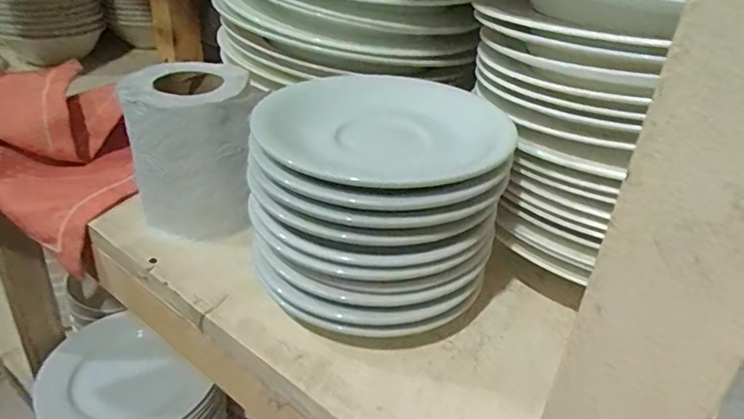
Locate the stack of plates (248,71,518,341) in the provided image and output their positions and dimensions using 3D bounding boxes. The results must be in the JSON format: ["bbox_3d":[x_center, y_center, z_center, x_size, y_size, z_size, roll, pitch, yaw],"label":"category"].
[{"bbox_3d":[0.002,-0.001,0.312,0.133,0.114,0.127,15,33,15],"label":"stack of plates"}]

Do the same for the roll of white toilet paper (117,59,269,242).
[{"bbox_3d":[-0.118,-0.040,0.369,0.077,0.101,0.074,4,31,-2],"label":"roll of white toilet paper"}]

